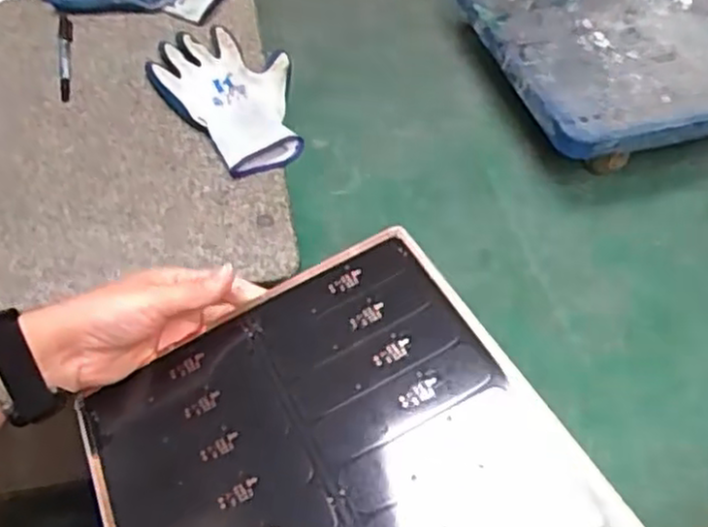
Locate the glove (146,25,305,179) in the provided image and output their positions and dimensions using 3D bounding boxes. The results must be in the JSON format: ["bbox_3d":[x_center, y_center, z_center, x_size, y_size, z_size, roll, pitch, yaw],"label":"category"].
[{"bbox_3d":[-0.120,-0.183,0.784,0.134,0.030,0.205,-33,60,-23],"label":"glove"}]

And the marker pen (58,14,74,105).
[{"bbox_3d":[-0.318,-0.229,0.826,0.017,0.010,0.151,-12,53,-7],"label":"marker pen"}]

